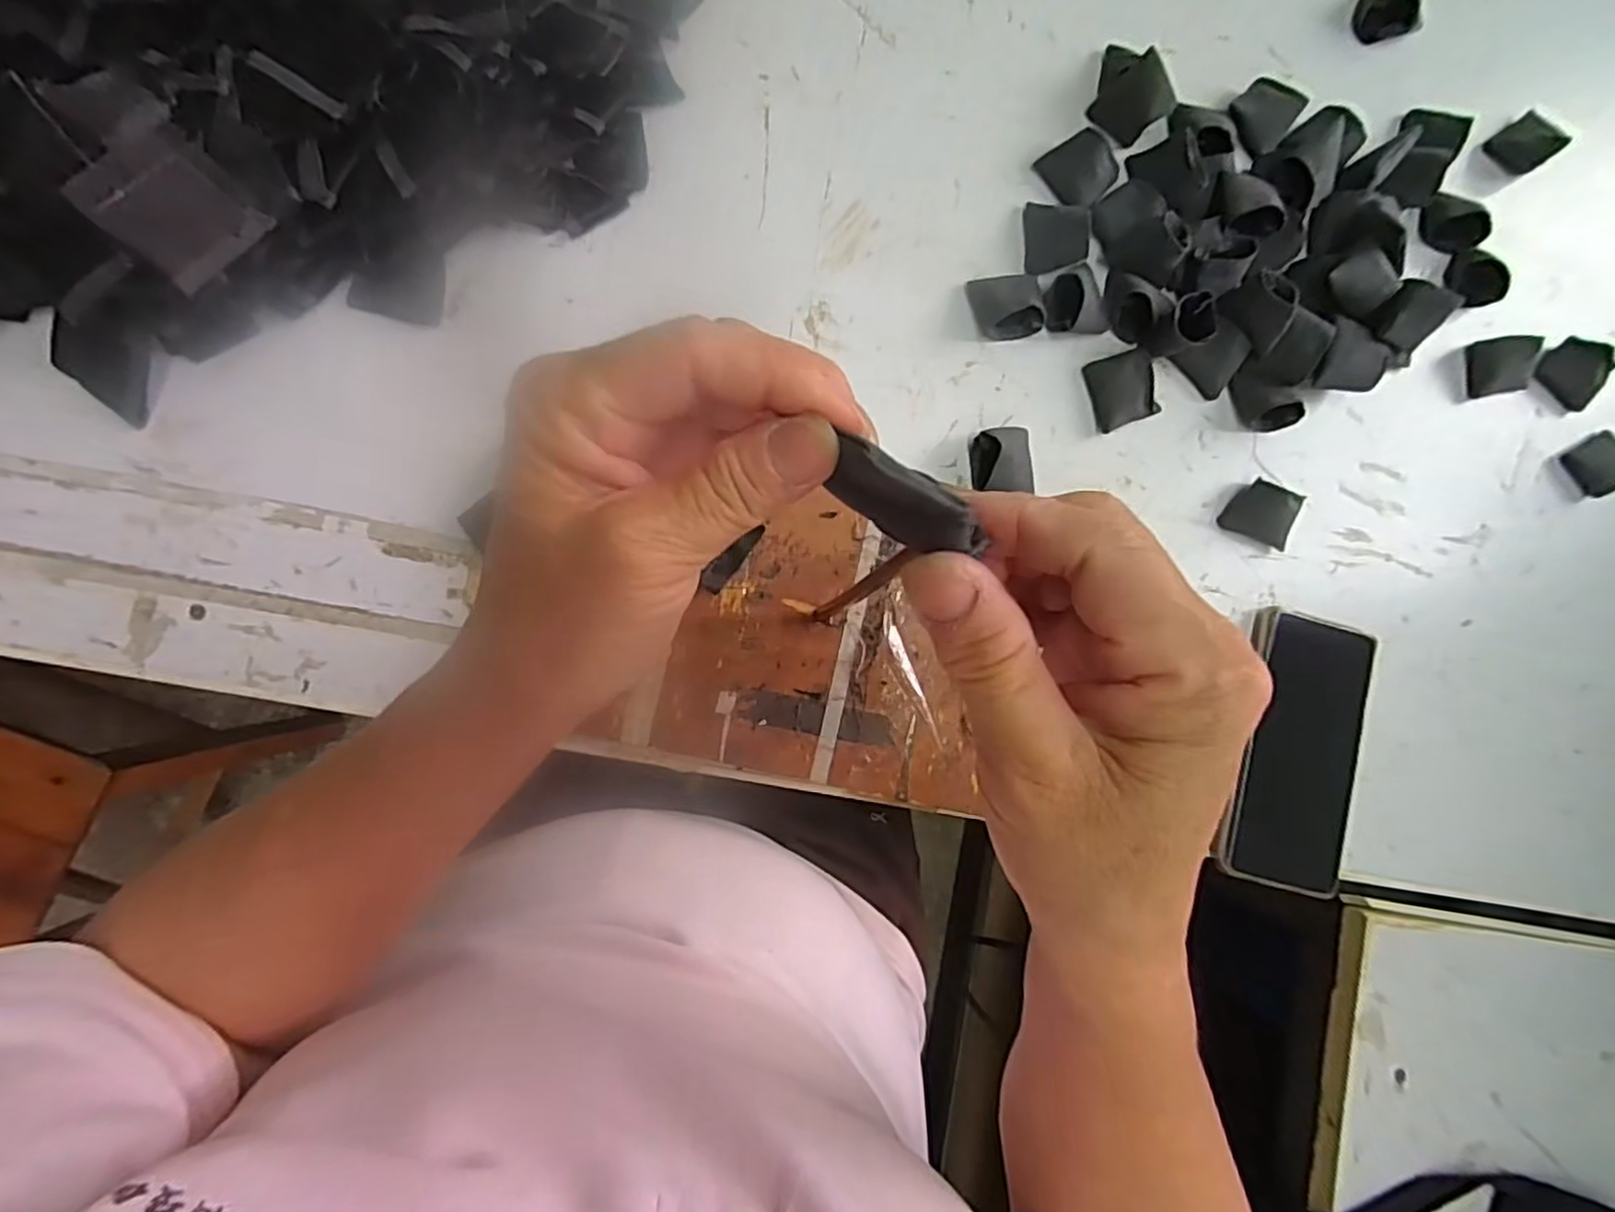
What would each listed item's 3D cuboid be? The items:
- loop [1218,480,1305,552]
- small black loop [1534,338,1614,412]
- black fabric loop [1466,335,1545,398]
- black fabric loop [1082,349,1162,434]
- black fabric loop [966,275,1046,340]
[{"bbox_3d":[0.276,-0.055,0.421,0.042,0.021,0.031,25,83,-5],"label":"loop"},{"bbox_3d":[0.499,-0.151,0.453,0.035,0.020,0.042,-38,91,-9],"label":"small black loop"},{"bbox_3d":[0.445,-0.155,0.448,0.037,0.022,0.034,-10,87,-8],"label":"black fabric loop"},{"bbox_3d":[0.188,-0.128,0.418,0.034,0.017,0.043,-11,87,-9],"label":"black fabric loop"},{"bbox_3d":[0.119,-0.177,0.408,0.041,0.023,0.037,-8,87,-8],"label":"black fabric loop"}]

